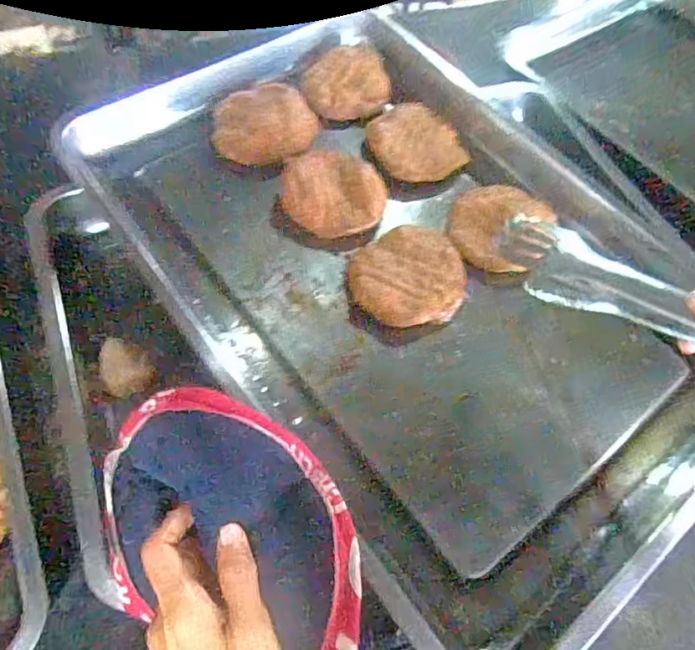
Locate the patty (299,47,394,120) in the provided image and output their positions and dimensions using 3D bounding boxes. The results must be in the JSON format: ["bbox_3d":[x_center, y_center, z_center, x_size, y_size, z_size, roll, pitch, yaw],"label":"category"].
[{"bbox_3d":[-0.001,-0.268,0.595,0.094,0.021,0.097,-2,59,-5],"label":"patty"}]

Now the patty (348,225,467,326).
[{"bbox_3d":[0.054,-0.044,0.486,0.100,0.016,0.097,-5,59,-7],"label":"patty"}]

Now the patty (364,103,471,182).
[{"bbox_3d":[0.072,-0.189,0.563,0.090,0.021,0.094,2,59,-3],"label":"patty"}]

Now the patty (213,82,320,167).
[{"bbox_3d":[-0.084,-0.208,0.555,0.103,0.017,0.101,-3,59,-6],"label":"patty"}]

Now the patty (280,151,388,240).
[{"bbox_3d":[-0.015,-0.130,0.520,0.102,0.014,0.094,2,59,-3],"label":"patty"}]

